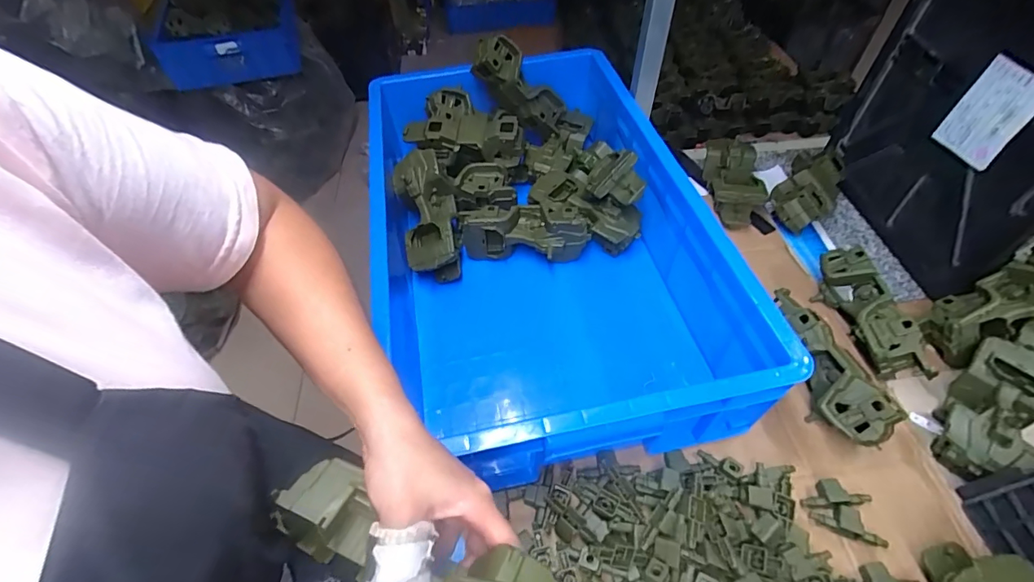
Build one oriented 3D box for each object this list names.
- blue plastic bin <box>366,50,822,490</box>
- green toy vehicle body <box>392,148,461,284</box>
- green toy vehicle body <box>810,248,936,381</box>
[{"bbox_3d":[0.017,-0.113,0.662,0.390,0.174,0.684,-11,53,-6],"label":"blue plastic bin"},{"bbox_3d":[-0.128,-0.107,0.662,0.075,0.053,0.185,-12,83,-7],"label":"green toy vehicle body"},{"bbox_3d":[0.430,0.029,0.582,0.050,0.082,0.180,-4,53,-1],"label":"green toy vehicle body"}]

